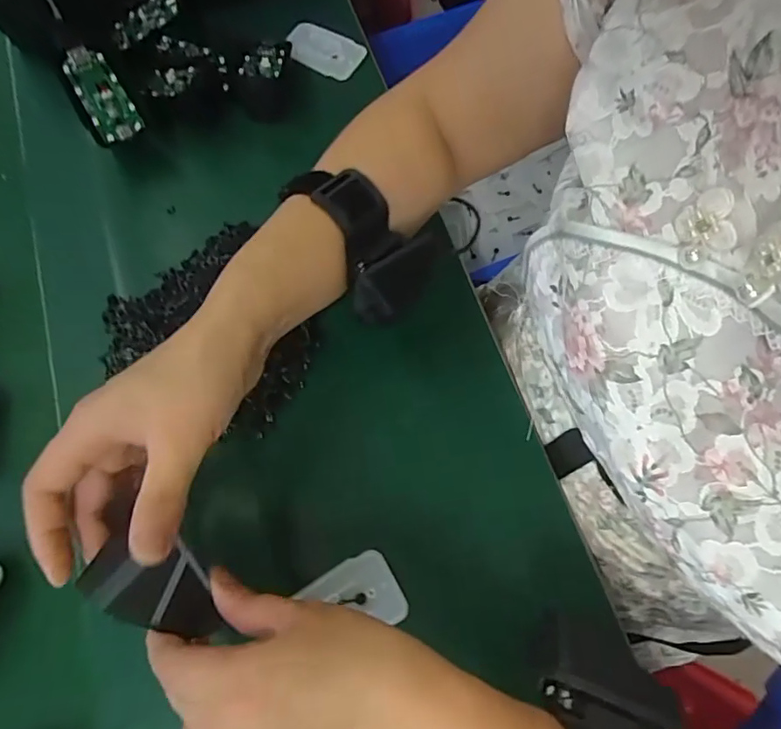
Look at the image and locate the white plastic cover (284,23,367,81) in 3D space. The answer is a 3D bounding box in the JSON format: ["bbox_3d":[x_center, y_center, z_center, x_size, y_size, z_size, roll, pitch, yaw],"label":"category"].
[{"bbox_3d":[-0.058,-0.277,0.458,0.067,0.012,0.042,20,68,8],"label":"white plastic cover"}]

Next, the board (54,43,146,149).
[{"bbox_3d":[-0.212,-0.195,0.377,0.037,0.012,0.064,-31,110,-12],"label":"board"}]

